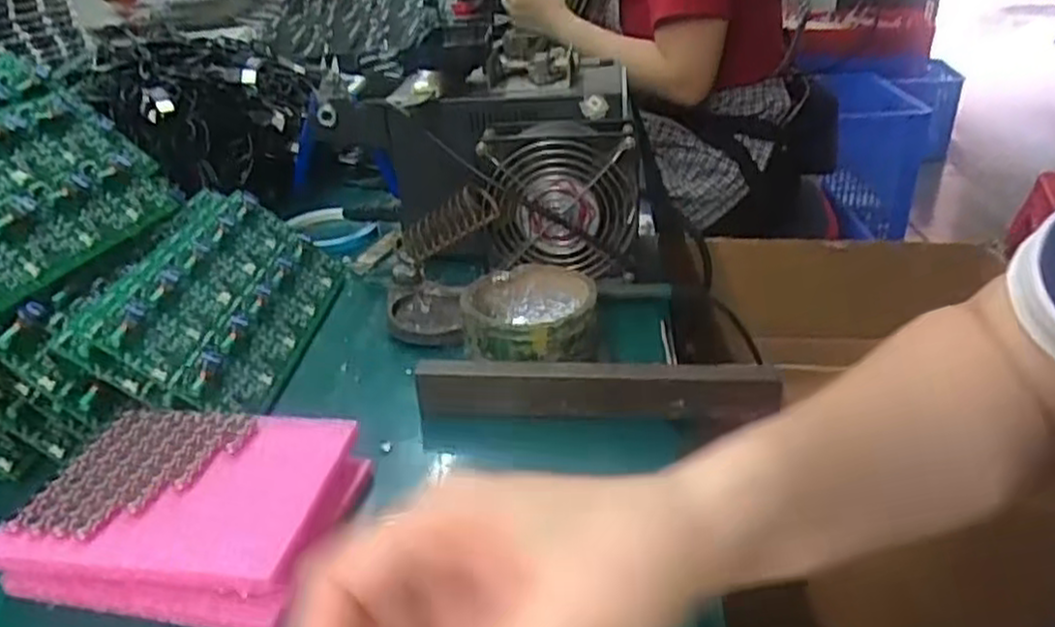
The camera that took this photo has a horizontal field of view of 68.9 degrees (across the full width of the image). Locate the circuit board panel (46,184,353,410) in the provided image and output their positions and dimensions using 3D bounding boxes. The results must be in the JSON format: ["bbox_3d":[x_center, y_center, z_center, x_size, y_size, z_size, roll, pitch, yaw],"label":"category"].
[{"bbox_3d":[-0.208,-0.011,0.530,0.122,0.022,0.221,37,27,-17],"label":"circuit board panel"}]

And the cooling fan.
[{"bbox_3d":[0.026,-0.083,0.589,0.115,0.119,0.035,-3,26,2],"label":"cooling fan"}]

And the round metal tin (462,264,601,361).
[{"bbox_3d":[0.001,0.001,0.512,0.085,0.032,0.087,-1,29,3],"label":"round metal tin"}]

